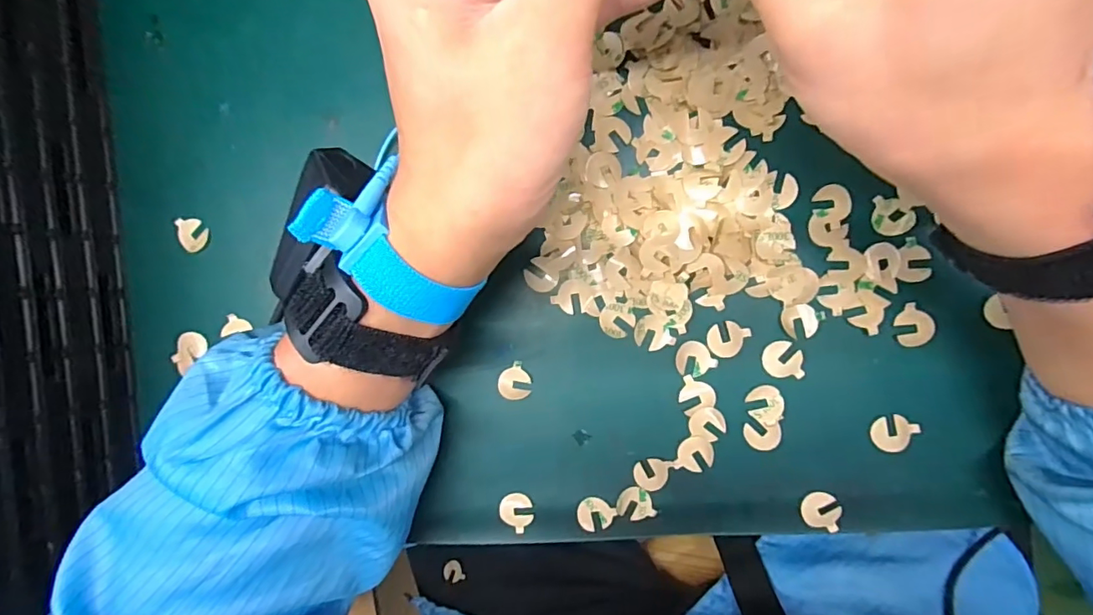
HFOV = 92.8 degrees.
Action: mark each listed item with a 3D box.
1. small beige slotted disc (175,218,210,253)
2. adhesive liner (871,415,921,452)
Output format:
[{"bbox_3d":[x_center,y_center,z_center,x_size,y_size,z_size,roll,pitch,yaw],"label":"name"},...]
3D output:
[{"bbox_3d":[-0.194,-0.040,0.286,0.015,0.007,0.018,-3,94,8],"label":"small beige slotted disc"},{"bbox_3d":[0.164,0.059,0.245,0.020,0.004,0.016,-13,86,8],"label":"adhesive liner"}]

